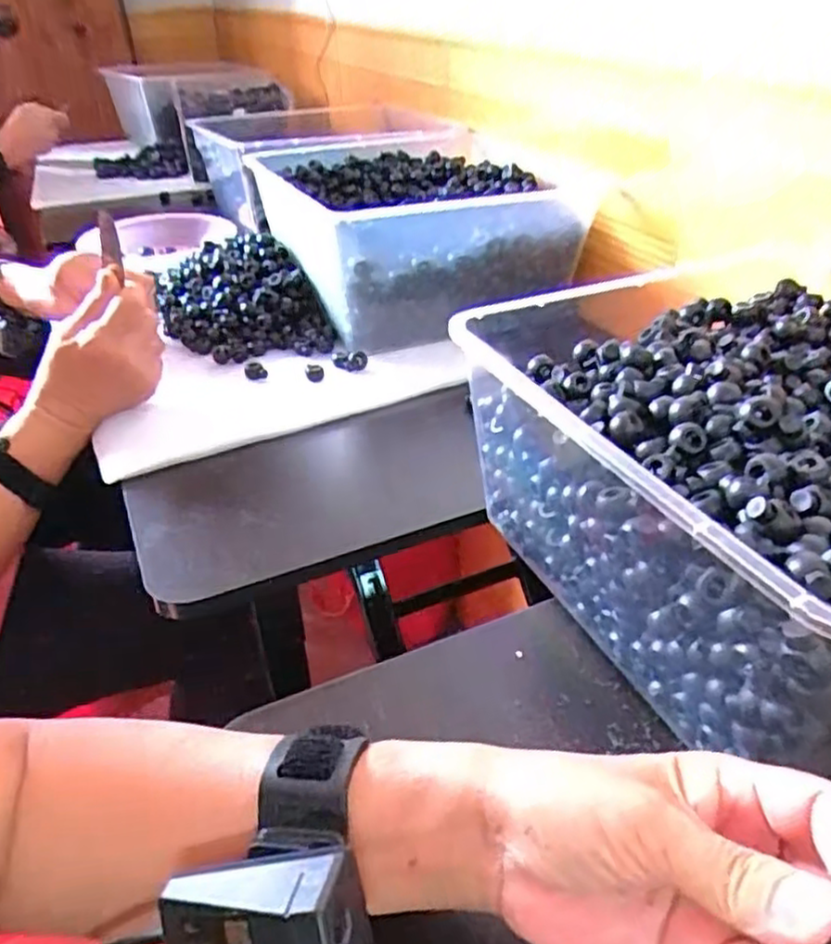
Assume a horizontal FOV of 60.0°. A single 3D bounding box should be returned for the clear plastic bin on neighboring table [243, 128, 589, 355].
[{"bbox_3d":[-0.008,-0.268,0.814,0.278,0.149,0.315,-17,38,-20],"label":"clear plastic bin on neighboring table"}]

